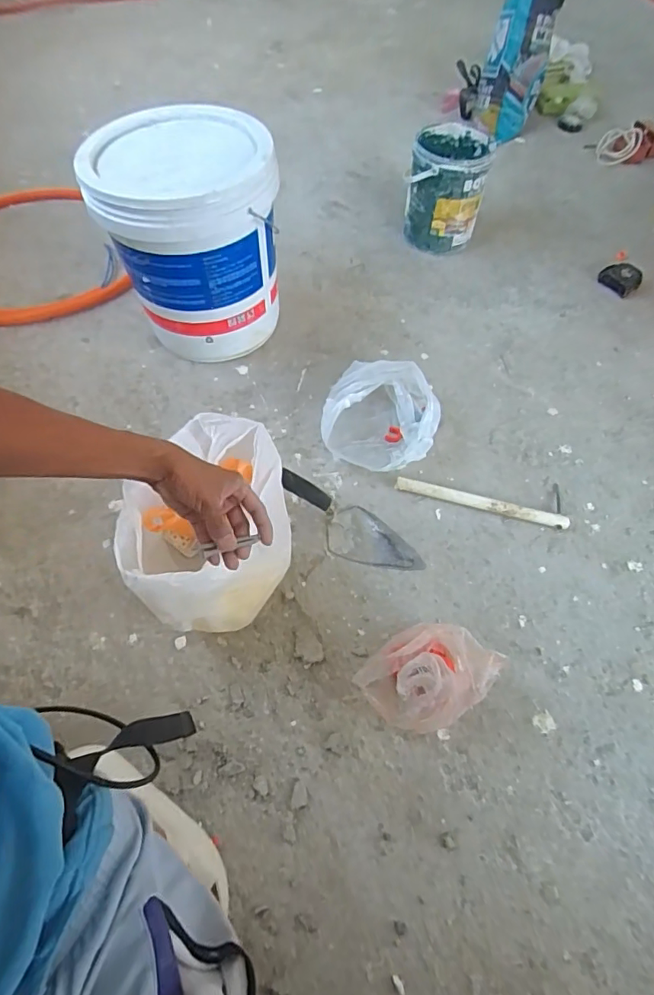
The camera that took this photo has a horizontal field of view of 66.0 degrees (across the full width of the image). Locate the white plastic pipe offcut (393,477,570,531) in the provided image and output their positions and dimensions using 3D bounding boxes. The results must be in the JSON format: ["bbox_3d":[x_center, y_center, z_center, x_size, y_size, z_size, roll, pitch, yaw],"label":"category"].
[{"bbox_3d":[0.248,0.010,0.816,0.274,0.024,0.024,11,60,7],"label":"white plastic pipe offcut"}]

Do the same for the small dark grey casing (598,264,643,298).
[{"bbox_3d":[0.645,-0.482,1.105,0.068,0.031,0.079,-31,64,-17],"label":"small dark grey casing"}]

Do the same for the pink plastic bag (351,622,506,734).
[{"bbox_3d":[0.123,0.225,0.635,0.140,0.104,0.122,-35,65,-19],"label":"pink plastic bag"}]

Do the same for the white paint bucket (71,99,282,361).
[{"bbox_3d":[-0.230,-0.453,0.922,0.278,0.330,0.296,0,59,0],"label":"white paint bucket"}]

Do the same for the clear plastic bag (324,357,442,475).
[{"bbox_3d":[0.094,-0.139,0.875,0.194,0.083,0.185,20,61,12],"label":"clear plastic bag"}]

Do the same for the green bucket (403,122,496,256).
[{"bbox_3d":[0.274,-0.702,1.156,0.165,0.192,0.185,16,60,10],"label":"green bucket"}]

